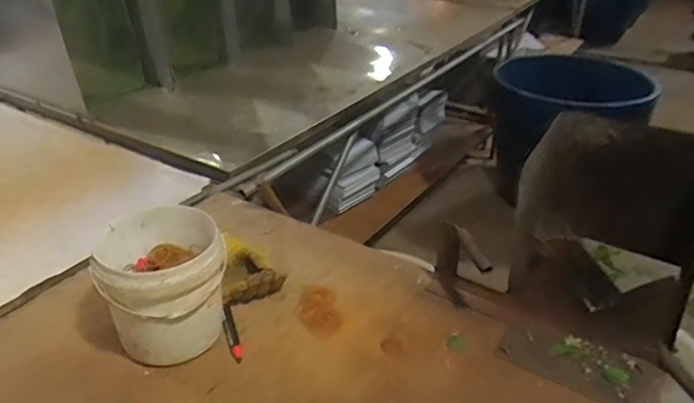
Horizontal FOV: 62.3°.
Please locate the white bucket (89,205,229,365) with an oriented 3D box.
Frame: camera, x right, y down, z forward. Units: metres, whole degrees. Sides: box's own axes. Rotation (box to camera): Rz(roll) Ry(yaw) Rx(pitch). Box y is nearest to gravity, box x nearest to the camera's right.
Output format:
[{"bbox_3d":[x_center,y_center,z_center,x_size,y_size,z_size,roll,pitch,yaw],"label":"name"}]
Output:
[{"bbox_3d":[-0.270,0.124,0.851,0.165,0.170,0.183,-10,31,-20],"label":"white bucket"}]

